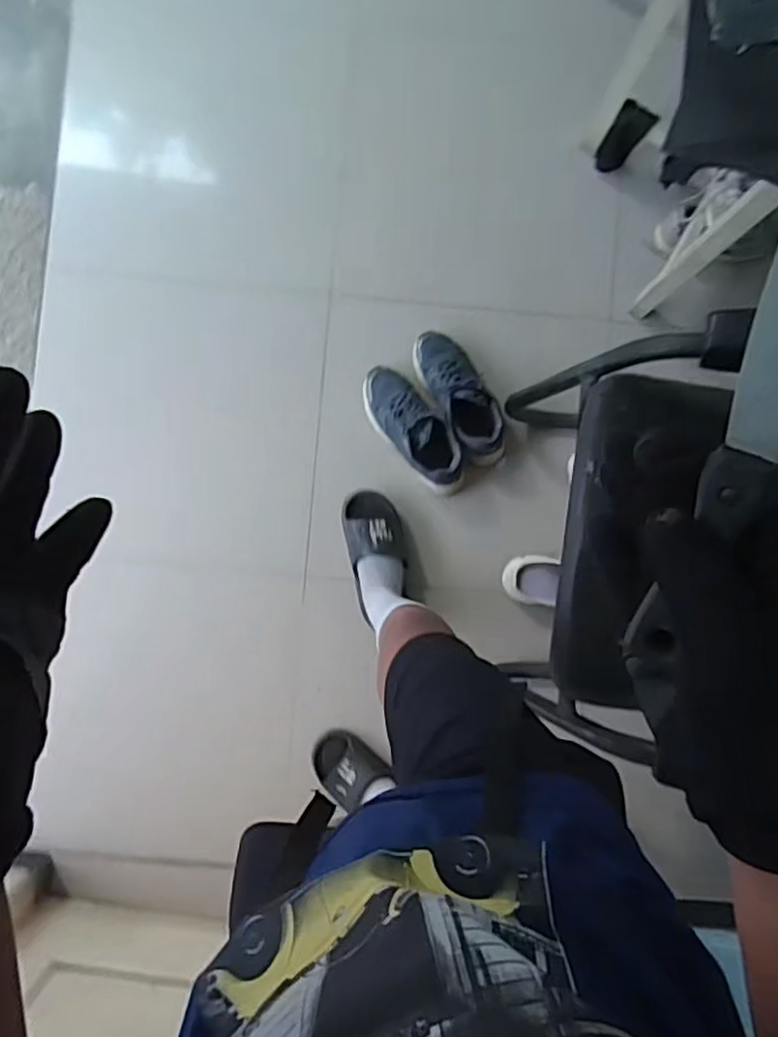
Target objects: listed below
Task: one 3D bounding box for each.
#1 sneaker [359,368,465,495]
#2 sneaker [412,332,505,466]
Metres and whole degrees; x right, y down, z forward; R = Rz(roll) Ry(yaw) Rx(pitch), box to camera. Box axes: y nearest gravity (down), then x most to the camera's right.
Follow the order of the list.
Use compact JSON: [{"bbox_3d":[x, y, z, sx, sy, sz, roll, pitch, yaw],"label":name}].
[{"bbox_3d":[0.046,-0.179,1.304,0.112,0.117,0.289,-31,88,-2],"label":"sneaker"},{"bbox_3d":[0.140,-0.247,1.314,0.102,0.116,0.291,-26,87,-2],"label":"sneaker"}]

